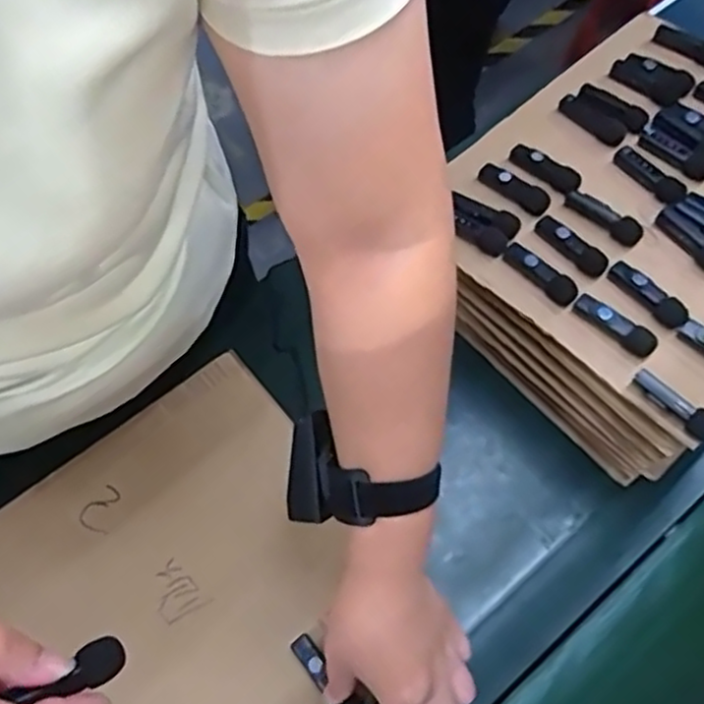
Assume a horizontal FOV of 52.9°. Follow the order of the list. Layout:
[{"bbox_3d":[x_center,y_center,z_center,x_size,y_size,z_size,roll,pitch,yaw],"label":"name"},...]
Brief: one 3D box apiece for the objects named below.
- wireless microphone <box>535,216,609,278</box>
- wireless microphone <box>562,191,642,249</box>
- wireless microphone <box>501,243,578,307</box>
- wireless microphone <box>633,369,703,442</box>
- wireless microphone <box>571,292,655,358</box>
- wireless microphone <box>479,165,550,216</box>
[{"bbox_3d":[0.173,-0.085,0.554,0.016,0.015,0.066,-37,73,-16],"label":"wireless microphone"},{"bbox_3d":[0.202,-0.109,0.568,0.066,0.018,0.017,42,72,14],"label":"wireless microphone"},{"bbox_3d":[0.146,-0.061,0.545,0.016,0.014,0.065,-39,74,-16],"label":"wireless microphone"},{"bbox_3d":[0.226,0.037,0.497,0.016,0.023,0.063,-37,73,-16],"label":"wireless microphone"},{"bbox_3d":[0.193,-0.020,0.521,0.063,0.016,0.017,42,72,14],"label":"wireless microphone"},{"bbox_3d":[0.135,-0.136,0.588,0.062,0.011,0.019,40,71,13],"label":"wireless microphone"}]

